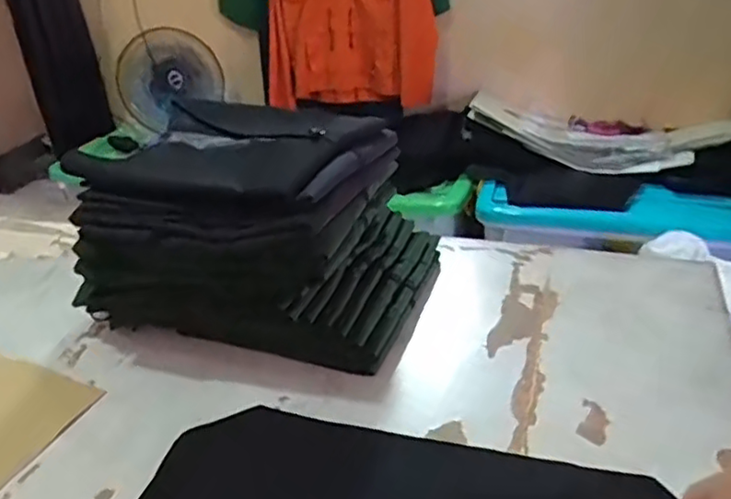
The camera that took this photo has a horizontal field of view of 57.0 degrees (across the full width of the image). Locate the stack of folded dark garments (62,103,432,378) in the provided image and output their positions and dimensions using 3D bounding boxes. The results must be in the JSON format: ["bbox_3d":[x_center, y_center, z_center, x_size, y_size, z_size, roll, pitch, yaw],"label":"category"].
[{"bbox_3d":[-0.133,-0.027,0.839,0.389,0.235,0.288,6,31,16],"label":"stack of folded dark garments"}]

